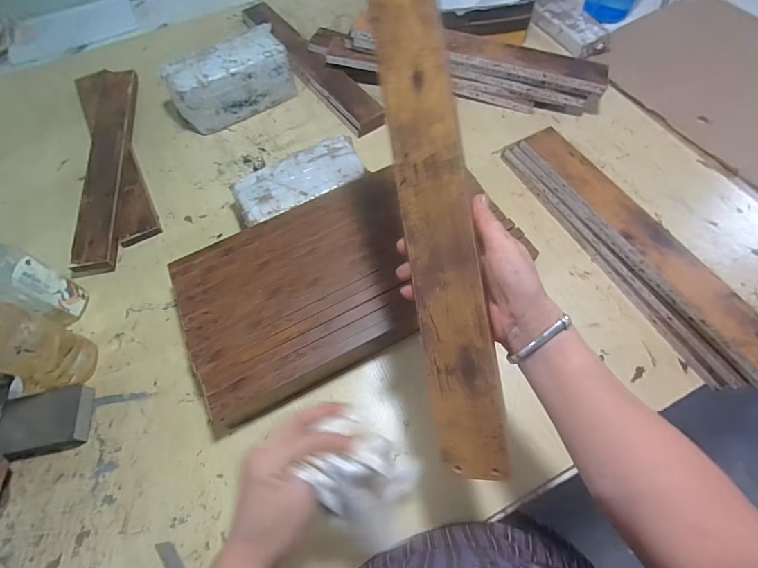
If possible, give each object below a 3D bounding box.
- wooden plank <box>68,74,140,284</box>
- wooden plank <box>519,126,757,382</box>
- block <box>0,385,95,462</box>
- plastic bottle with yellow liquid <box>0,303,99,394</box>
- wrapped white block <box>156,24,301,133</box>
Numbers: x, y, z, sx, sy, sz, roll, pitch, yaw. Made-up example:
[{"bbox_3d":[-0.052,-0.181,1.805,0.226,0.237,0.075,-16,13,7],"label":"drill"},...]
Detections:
[{"bbox_3d":[-0.474,-0.222,0.690,0.063,0.017,0.461,-6,62,-14],"label":"wooden plank"},{"bbox_3d":[0.370,-0.062,0.550,0.066,0.028,0.455,-26,64,-10],"label":"wooden plank"},{"bbox_3d":[-0.420,0.175,0.497,0.108,0.031,0.071,-13,63,-4],"label":"block"},{"bbox_3d":[-0.418,0.069,0.447,0.069,0.205,0.078,14,64,10],"label":"plastic bottle with yellow liquid"},{"bbox_3d":[-0.276,-0.381,0.743,0.220,0.101,0.100,-30,65,-12],"label":"wrapped white block"}]

